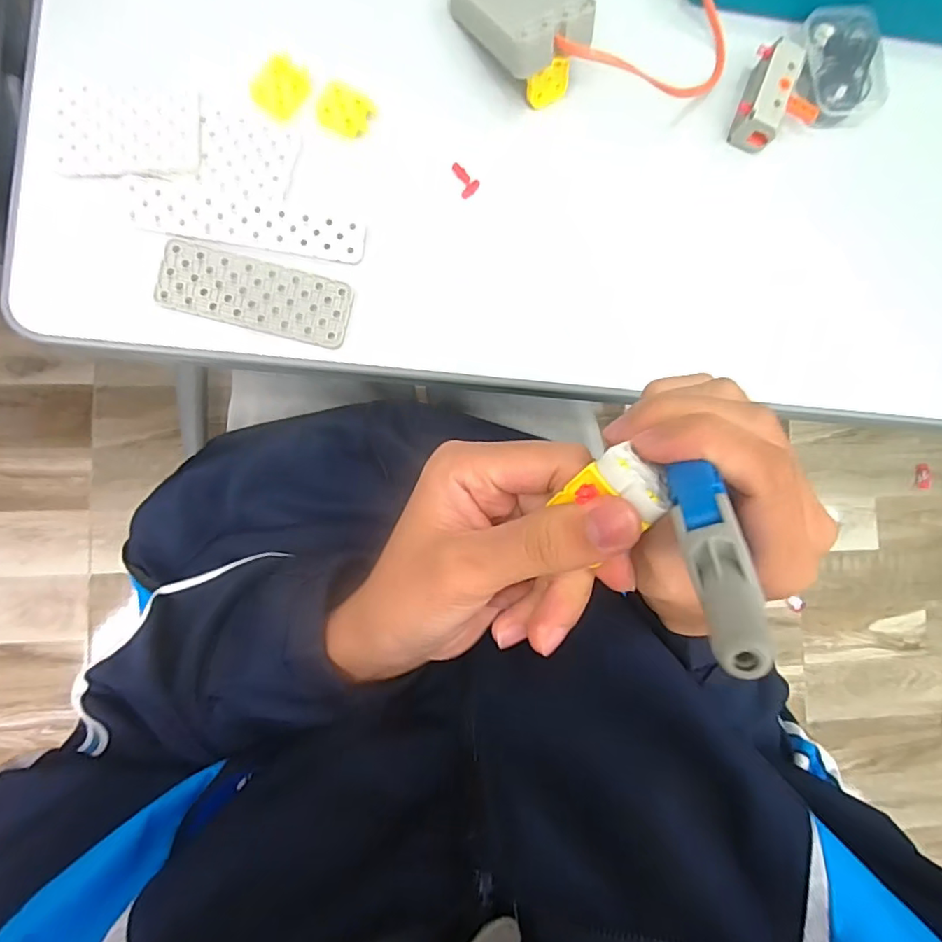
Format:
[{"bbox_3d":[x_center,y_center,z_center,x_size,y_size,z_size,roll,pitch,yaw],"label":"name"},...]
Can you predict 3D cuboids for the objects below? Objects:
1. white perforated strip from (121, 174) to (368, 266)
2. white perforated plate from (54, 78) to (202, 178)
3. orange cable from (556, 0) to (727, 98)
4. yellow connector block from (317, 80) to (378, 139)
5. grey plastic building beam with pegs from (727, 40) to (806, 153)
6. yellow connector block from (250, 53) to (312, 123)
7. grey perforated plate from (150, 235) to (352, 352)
[{"bbox_3d":[-0.119,-0.135,0.293,0.119,0.004,0.028,7,85,-7],"label":"white perforated strip"},{"bbox_3d":[-0.180,-0.177,0.285,0.071,0.006,0.049,1,86,-7],"label":"white perforated plate"},{"bbox_3d":[0.105,-0.244,0.310,0.129,0.030,0.053,-26,91,-20],"label":"orange cable"},{"bbox_3d":[-0.070,-0.202,0.304,0.029,0.004,0.028,24,84,-5],"label":"yellow connector block"},{"bbox_3d":[0.176,-0.225,0.327,0.023,0.027,0.056,22,84,-5],"label":"grey plastic building beam with pegs"},{"bbox_3d":[-0.104,-0.211,0.299,0.026,0.004,0.031,32,83,-4],"label":"yellow connector block"},{"bbox_3d":[-0.116,-0.095,0.293,0.098,0.004,0.038,13,85,-6],"label":"grey perforated plate"}]

